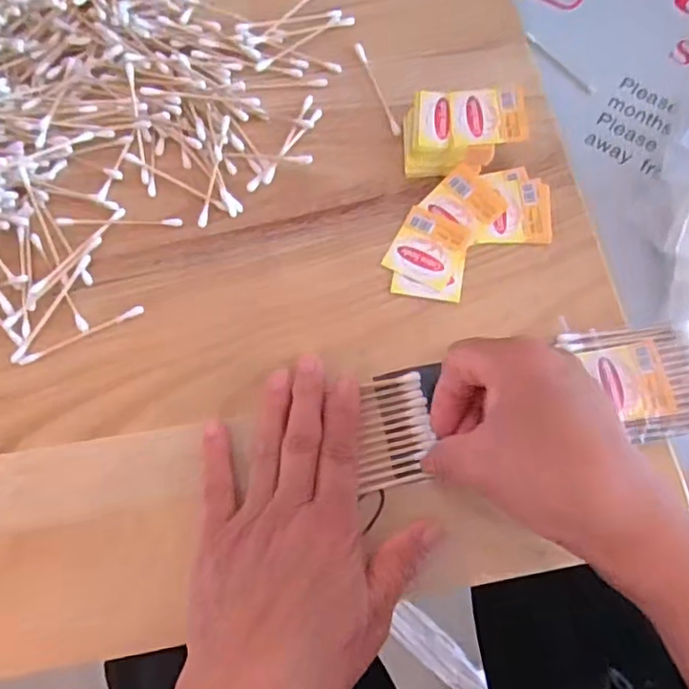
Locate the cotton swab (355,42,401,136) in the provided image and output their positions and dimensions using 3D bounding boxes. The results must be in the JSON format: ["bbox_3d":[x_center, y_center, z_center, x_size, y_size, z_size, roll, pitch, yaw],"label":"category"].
[{"bbox_3d":[0.021,-0.163,0.385,0.005,0.004,0.072,-20,74,-5],"label":"cotton swab"}]

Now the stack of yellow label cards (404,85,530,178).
[{"bbox_3d":[0.071,-0.127,0.362,0.068,0.026,0.045,-4,73,0],"label":"stack of yellow label cards"}]

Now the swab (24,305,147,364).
[{"bbox_3d":[-0.145,-0.006,0.336,0.070,0.004,0.005,-25,74,-6],"label":"swab"}]

